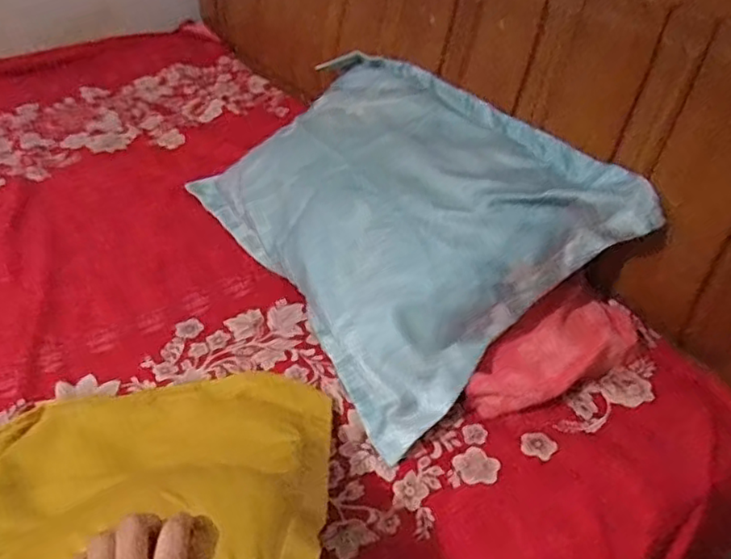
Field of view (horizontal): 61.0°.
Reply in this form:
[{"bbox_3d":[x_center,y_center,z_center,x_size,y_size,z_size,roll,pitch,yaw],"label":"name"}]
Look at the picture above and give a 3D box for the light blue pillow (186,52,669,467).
[{"bbox_3d":[0.016,-0.134,0.990,0.469,0.148,0.697,-42,57,-4],"label":"light blue pillow"}]

